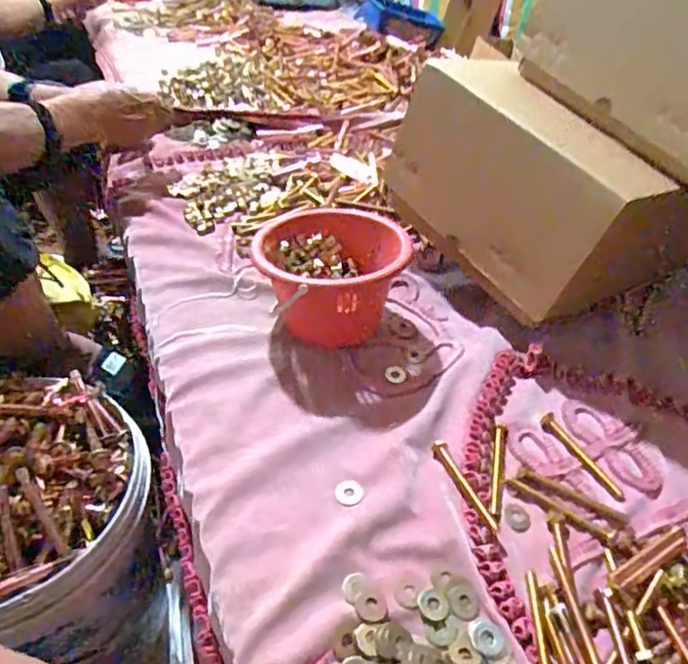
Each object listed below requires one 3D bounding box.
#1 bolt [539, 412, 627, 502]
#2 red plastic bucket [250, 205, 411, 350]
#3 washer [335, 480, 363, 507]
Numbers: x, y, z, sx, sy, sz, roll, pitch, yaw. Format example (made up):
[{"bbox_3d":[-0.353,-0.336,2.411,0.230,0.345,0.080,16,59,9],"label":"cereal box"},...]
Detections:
[{"bbox_3d":[0.241,0.126,0.587,0.014,0.010,0.111,-17,47,-21],"label":"bolt"},{"bbox_3d":[-0.017,-0.065,0.676,0.160,0.113,0.155,3,42,-3],"label":"red plastic bucket"},{"bbox_3d":[0.005,0.150,0.534,0.025,0.004,0.026,3,42,-3],"label":"washer"}]

